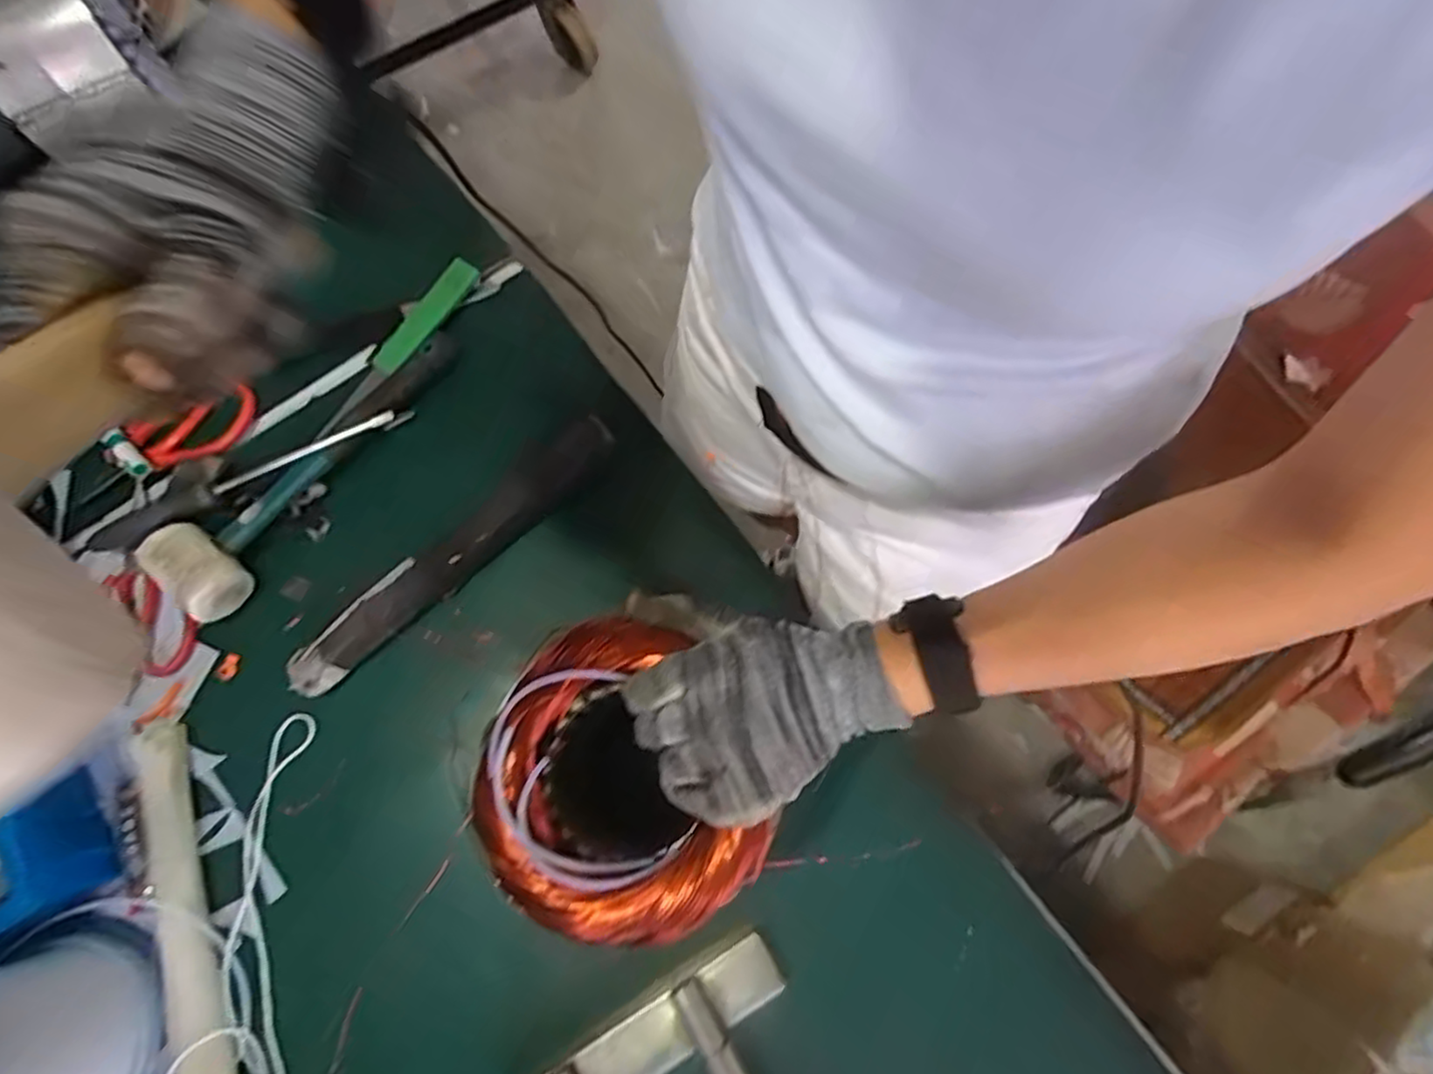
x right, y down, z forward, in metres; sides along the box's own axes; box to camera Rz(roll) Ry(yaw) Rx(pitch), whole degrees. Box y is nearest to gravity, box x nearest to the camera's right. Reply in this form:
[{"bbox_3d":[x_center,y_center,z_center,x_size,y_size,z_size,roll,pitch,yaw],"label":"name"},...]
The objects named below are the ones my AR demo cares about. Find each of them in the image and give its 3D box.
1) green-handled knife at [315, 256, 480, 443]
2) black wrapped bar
[{"bbox_3d":[-0.266,-0.159,0.582,0.025,0.011,0.193,30,78,9],"label":"green-handled knife"},{"bbox_3d":[-0.199,0.010,0.536,0.287,0.033,0.037,-41,77,-9],"label":"black wrapped bar"}]

